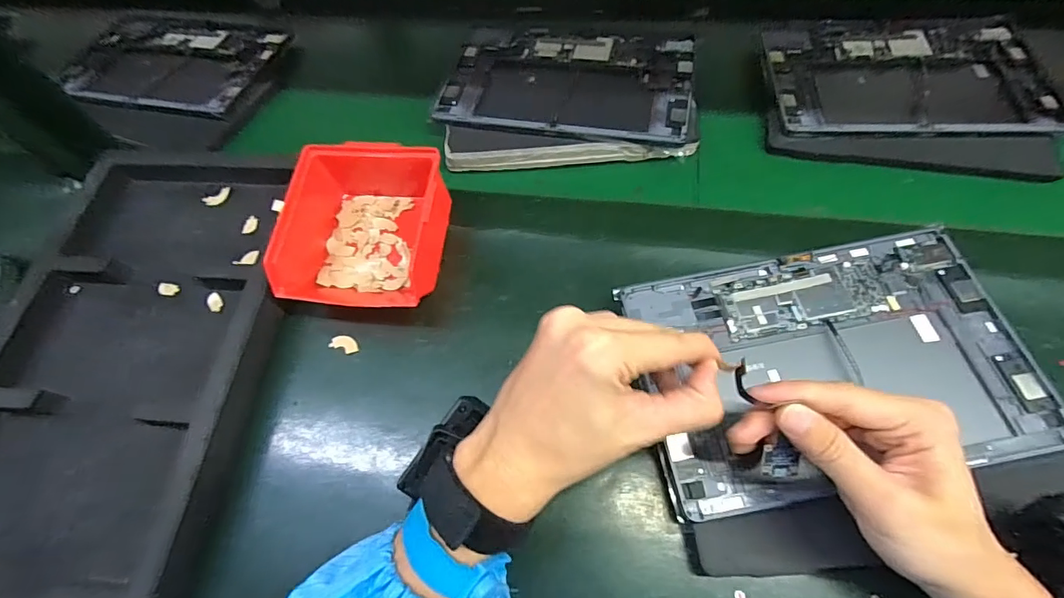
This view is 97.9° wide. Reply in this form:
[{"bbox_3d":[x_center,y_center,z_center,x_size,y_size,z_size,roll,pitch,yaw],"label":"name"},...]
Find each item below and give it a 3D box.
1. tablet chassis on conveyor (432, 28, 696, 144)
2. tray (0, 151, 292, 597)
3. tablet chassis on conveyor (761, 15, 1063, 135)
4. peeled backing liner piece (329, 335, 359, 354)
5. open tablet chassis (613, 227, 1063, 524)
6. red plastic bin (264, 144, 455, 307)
[{"bbox_3d":[0.038,-0.231,0.490,0.251,0.011,0.155,8,64,10],"label":"tablet chassis on conveyor"},{"bbox_3d":[-0.336,0.090,0.357,0.230,0.032,0.495,2,61,6],"label":"tray"},{"bbox_3d":[0.377,-0.231,0.472,0.256,0.012,0.164,2,61,6],"label":"tablet chassis on conveyor"},{"bbox_3d":[-0.158,0.038,0.390,0.025,0.004,0.014,21,65,15],"label":"peeled backing liner piece"},{"bbox_3d":[0.207,0.043,0.330,0.256,0.013,0.165,-11,64,-1],"label":"open tablet chassis"},{"bbox_3d":[-0.137,-0.068,0.394,0.124,0.062,0.151,3,65,7],"label":"red plastic bin"}]

